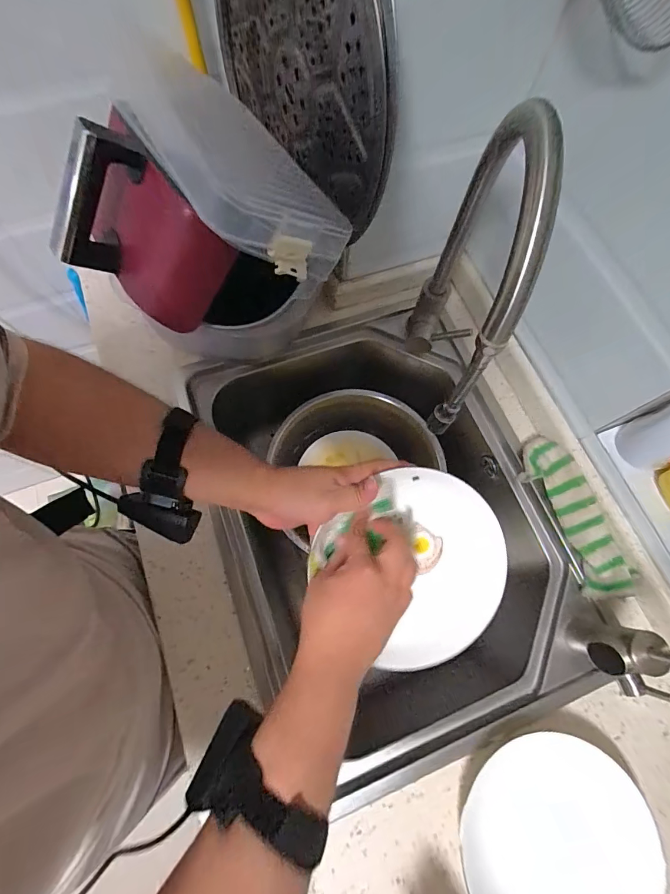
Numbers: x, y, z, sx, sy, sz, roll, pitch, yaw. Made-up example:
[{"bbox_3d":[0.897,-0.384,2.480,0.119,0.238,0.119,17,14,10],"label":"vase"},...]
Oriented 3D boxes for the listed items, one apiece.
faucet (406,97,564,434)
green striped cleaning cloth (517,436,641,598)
[{"bbox_3d":[0.130,-0.151,0.427,0.063,0.354,0.239,16,71,3],"label":"faucet"},{"bbox_3d":[0.321,0.089,0.520,0.068,0.022,0.214,-26,77,7],"label":"green striped cleaning cloth"}]

